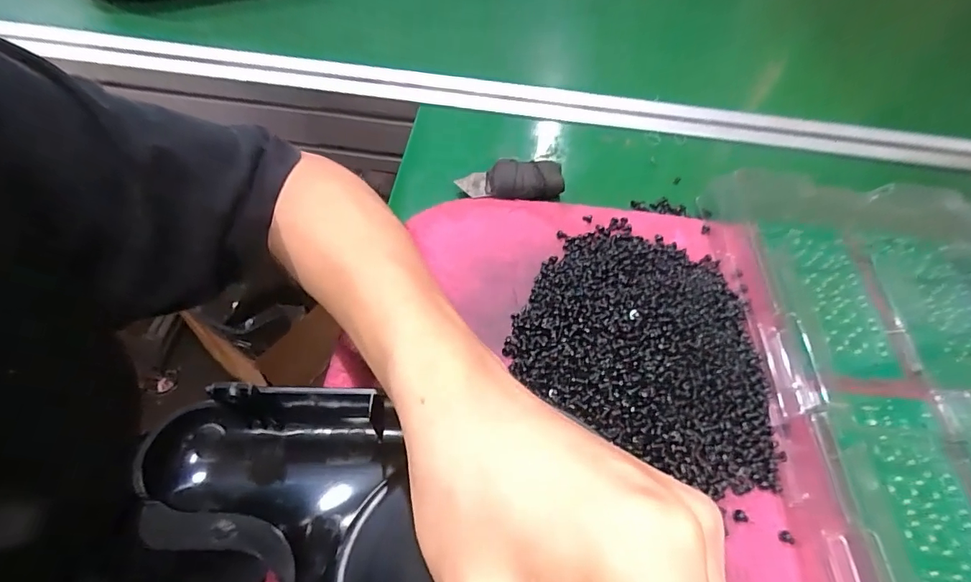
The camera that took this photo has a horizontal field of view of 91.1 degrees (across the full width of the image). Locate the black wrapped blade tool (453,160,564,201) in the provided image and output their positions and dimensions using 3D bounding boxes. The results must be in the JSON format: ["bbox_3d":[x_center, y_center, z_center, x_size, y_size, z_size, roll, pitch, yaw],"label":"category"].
[{"bbox_3d":[0.017,-0.074,0.324,0.069,0.016,0.027,-4,55,-3],"label":"black wrapped blade tool"}]

